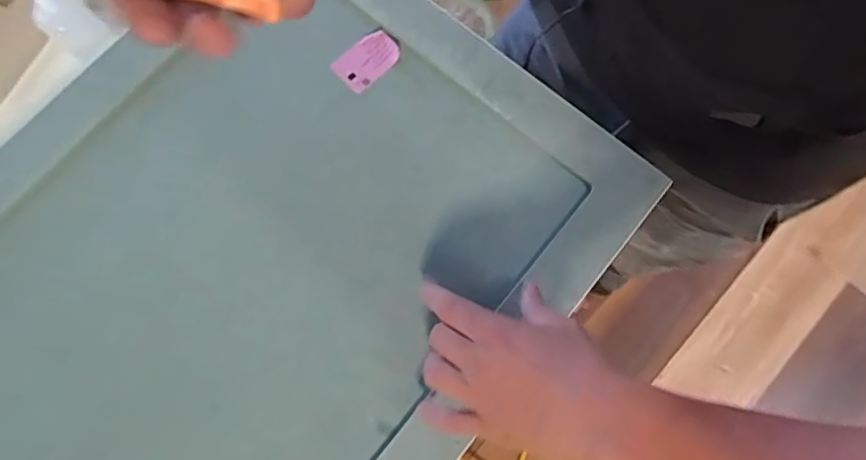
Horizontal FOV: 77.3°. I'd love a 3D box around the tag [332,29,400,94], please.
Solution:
[{"bbox_3d":[-0.062,-0.159,0.506,0.060,0.004,0.039,-45,89,-2],"label":"tag"}]

